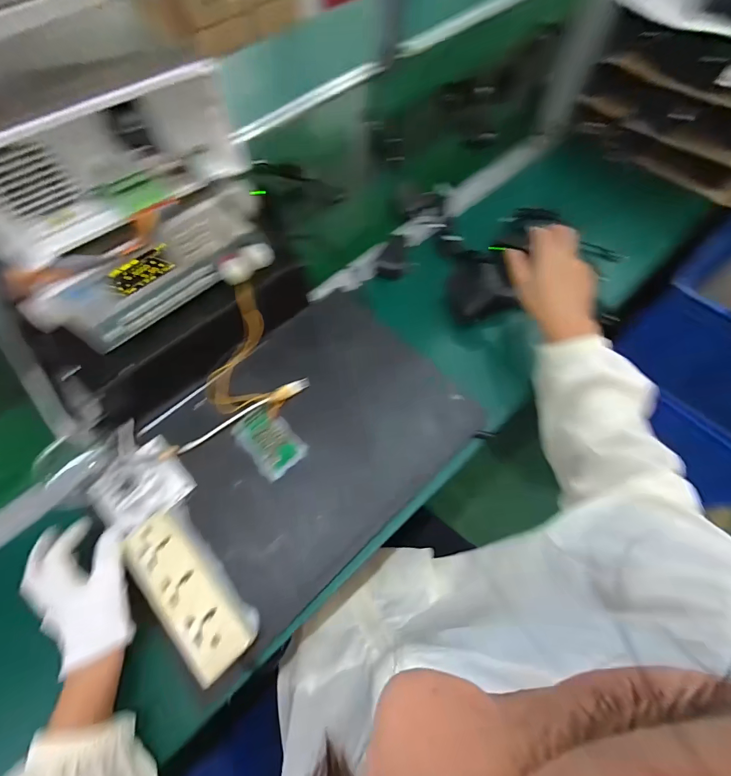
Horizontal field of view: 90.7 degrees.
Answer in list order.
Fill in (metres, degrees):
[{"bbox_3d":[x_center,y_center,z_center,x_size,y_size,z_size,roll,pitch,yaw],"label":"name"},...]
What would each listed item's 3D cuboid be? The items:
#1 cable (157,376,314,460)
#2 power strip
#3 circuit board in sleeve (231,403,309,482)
[{"bbox_3d":[-0.164,0.038,0.463,0.202,0.014,0.015,-28,67,-10],"label":"cable"},{"bbox_3d":[-0.185,0.208,0.378,0.063,0.027,0.169,-40,69,-15],"label":"power strip"},{"bbox_3d":[-0.122,0.065,0.454,0.059,0.006,0.090,-43,70,-16],"label":"circuit board in sleeve"}]

